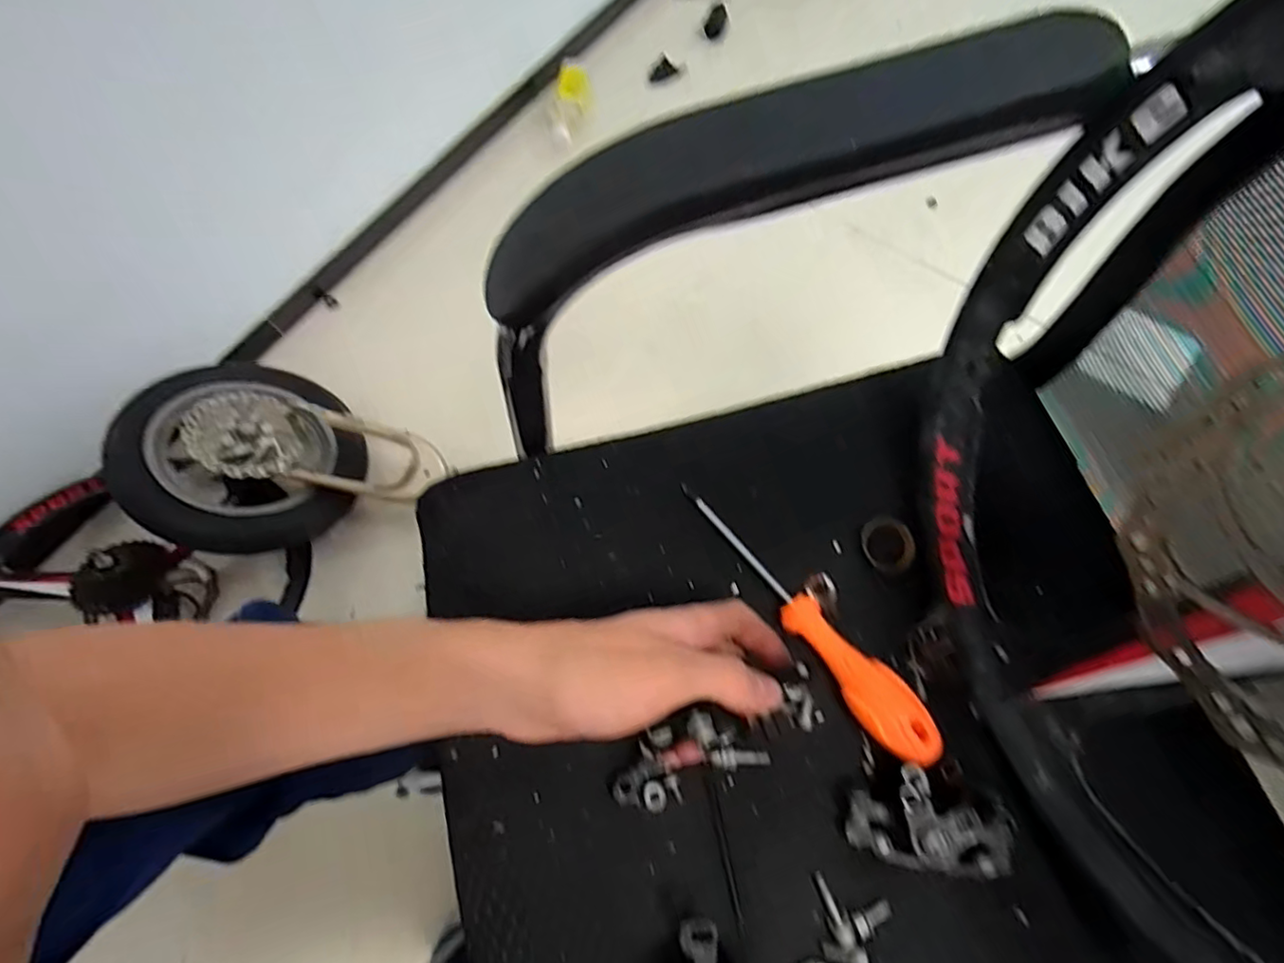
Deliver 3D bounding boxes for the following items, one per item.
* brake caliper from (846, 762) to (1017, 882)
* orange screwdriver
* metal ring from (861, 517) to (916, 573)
[{"bbox_3d":[0.153,0.180,0.319,0.083,0.032,0.047,17,72,10],"label":"brake caliper"},{"bbox_3d":[0.096,0.076,0.361,0.031,0.024,0.197,-34,71,-9],"label":"orange screwdriver"},{"bbox_3d":[0.153,0.040,0.381,0.030,0.006,0.035,-22,70,-5],"label":"metal ring"}]

